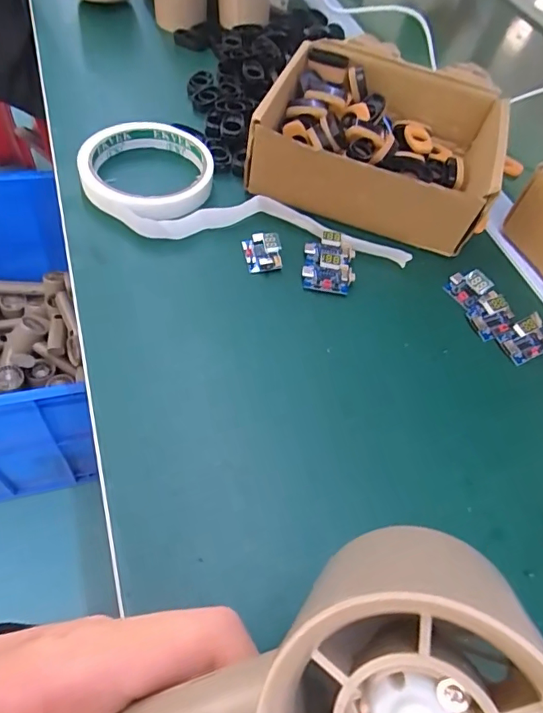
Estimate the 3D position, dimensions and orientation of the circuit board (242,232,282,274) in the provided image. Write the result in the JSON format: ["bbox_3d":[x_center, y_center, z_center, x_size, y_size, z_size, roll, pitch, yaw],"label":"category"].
[{"bbox_3d":[-0.006,-0.071,0.324,0.022,0.013,0.029,-6,57,-14],"label":"circuit board"}]

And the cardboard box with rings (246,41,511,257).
[{"bbox_3d":[0.086,-0.164,0.374,0.174,0.055,0.162,21,55,4],"label":"cardboard box with rings"}]

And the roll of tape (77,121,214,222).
[{"bbox_3d":[-0.087,-0.131,0.346,0.088,0.019,0.095,5,55,-7],"label":"roll of tape"}]

